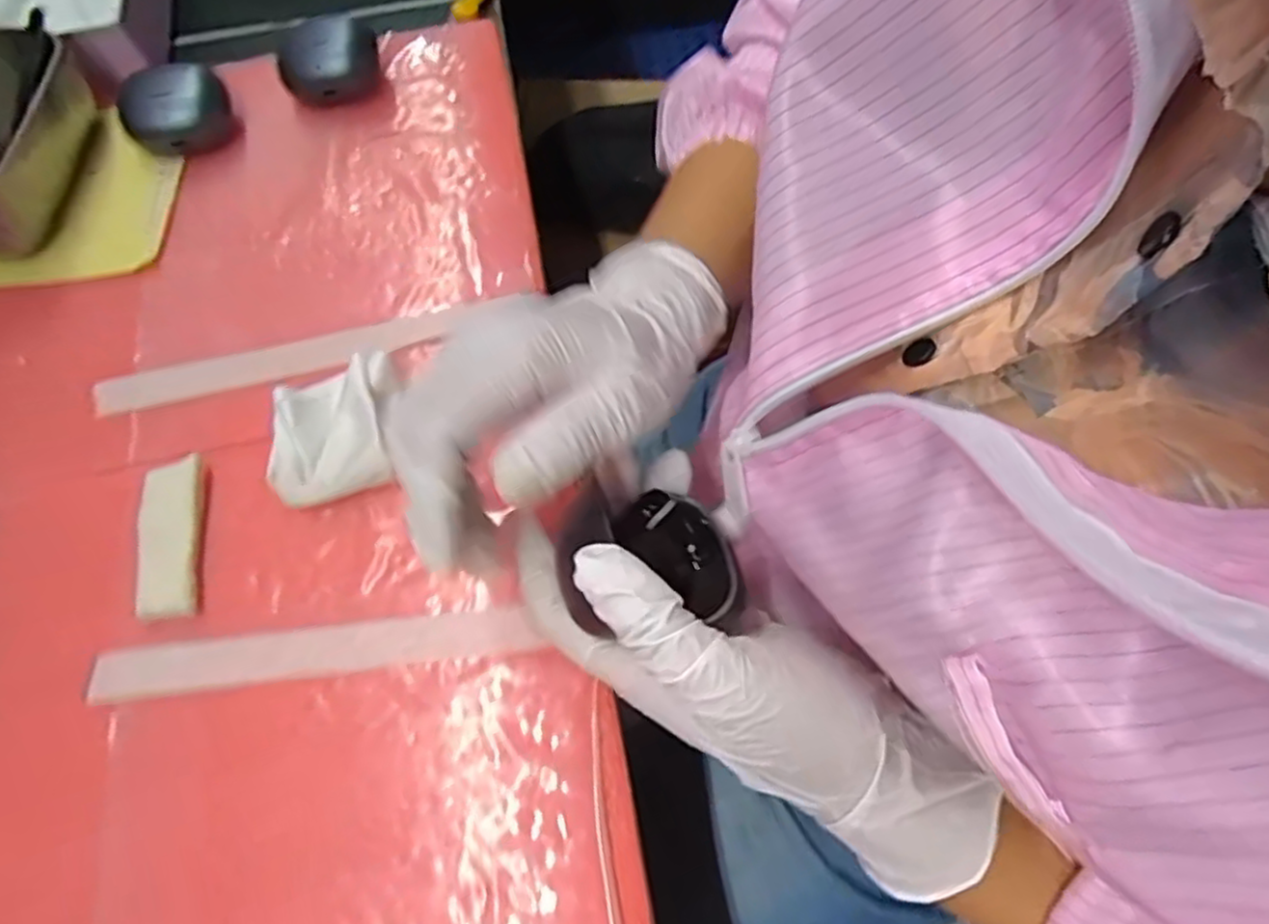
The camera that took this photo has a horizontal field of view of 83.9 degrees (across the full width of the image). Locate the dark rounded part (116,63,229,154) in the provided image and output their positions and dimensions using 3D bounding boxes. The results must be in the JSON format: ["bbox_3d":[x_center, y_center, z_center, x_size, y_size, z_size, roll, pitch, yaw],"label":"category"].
[{"bbox_3d":[-0.253,-0.193,0.389,0.051,0.030,0.040,-12,68,-4],"label":"dark rounded part"}]

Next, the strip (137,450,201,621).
[{"bbox_3d":[-0.202,0.033,0.308,0.025,0.014,0.068,-7,68,-2],"label":"strip"}]

